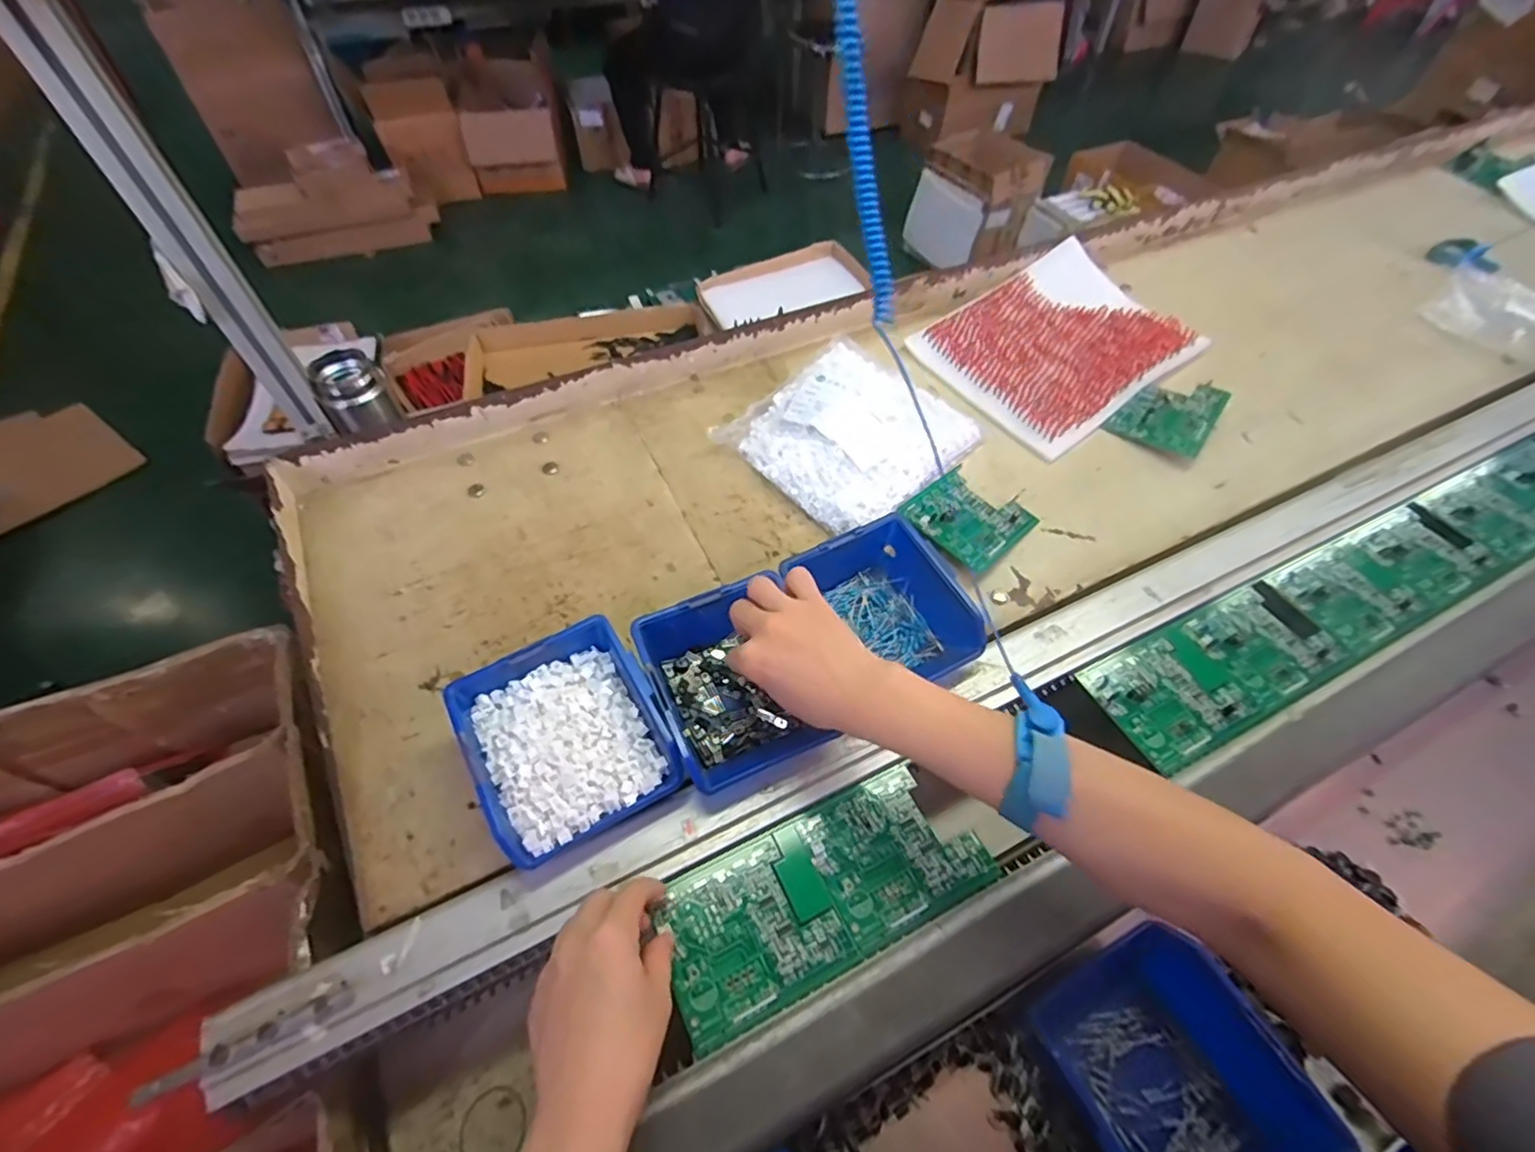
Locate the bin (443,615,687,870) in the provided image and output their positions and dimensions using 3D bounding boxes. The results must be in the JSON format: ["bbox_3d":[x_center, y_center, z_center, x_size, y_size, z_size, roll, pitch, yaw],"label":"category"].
[{"bbox_3d":[-0.137,0.113,0.448,0.120,0.056,0.130,-27,58,-19],"label":"bin"}]

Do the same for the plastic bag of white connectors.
[{"bbox_3d":[0.084,-0.145,0.641,0.181,0.033,0.193,39,62,24],"label":"plastic bag of white connectors"}]

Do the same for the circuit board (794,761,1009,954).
[{"bbox_3d":[0.087,0.187,0.446,0.108,0.005,0.094,-22,57,-16],"label":"circuit board"}]

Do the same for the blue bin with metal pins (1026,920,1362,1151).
[{"bbox_3d":[0.239,0.305,0.382,0.123,0.064,0.144,-25,58,-18],"label":"blue bin with metal pins"}]

